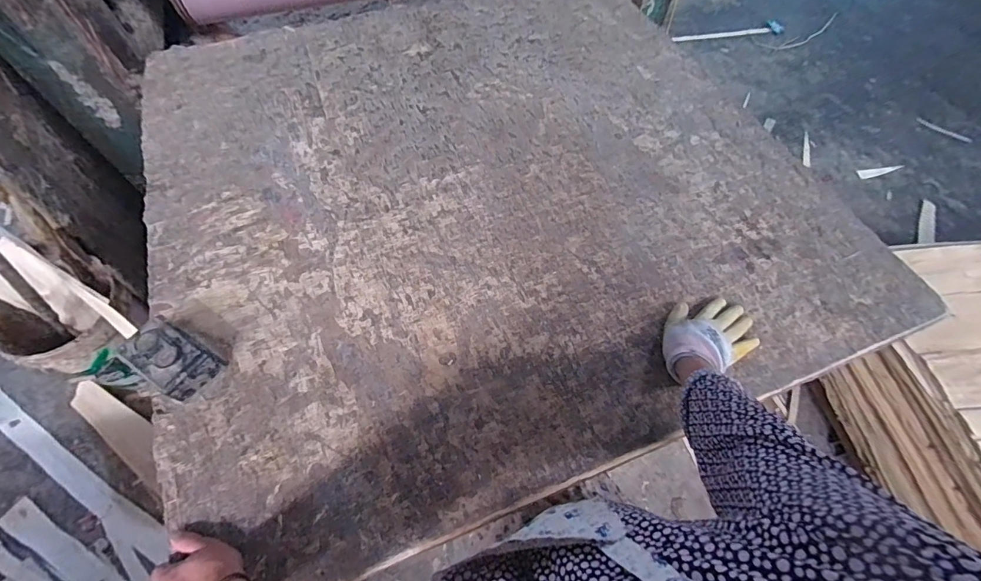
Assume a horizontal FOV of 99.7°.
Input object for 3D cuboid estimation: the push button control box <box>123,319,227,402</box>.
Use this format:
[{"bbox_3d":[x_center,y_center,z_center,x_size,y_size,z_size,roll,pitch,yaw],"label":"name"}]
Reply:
[{"bbox_3d":[-0.452,0.098,0.592,0.106,0.067,0.075,30,62,13],"label":"push button control box"}]

